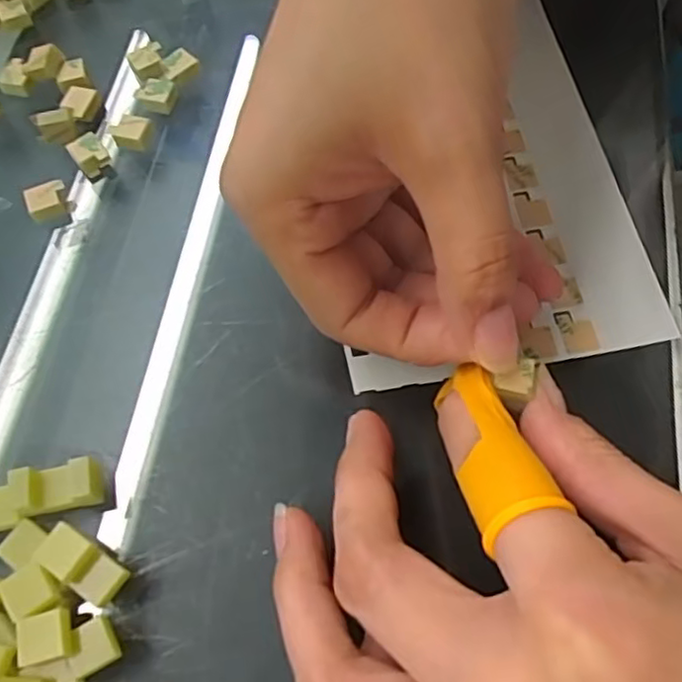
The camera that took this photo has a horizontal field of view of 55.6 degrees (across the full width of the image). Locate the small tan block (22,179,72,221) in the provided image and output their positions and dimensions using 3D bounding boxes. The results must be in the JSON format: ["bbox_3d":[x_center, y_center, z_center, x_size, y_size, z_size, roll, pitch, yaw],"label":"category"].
[{"bbox_3d":[-0.094,-0.045,0.206,0.012,0.006,0.010,-22,66,-8],"label":"small tan block"}]

